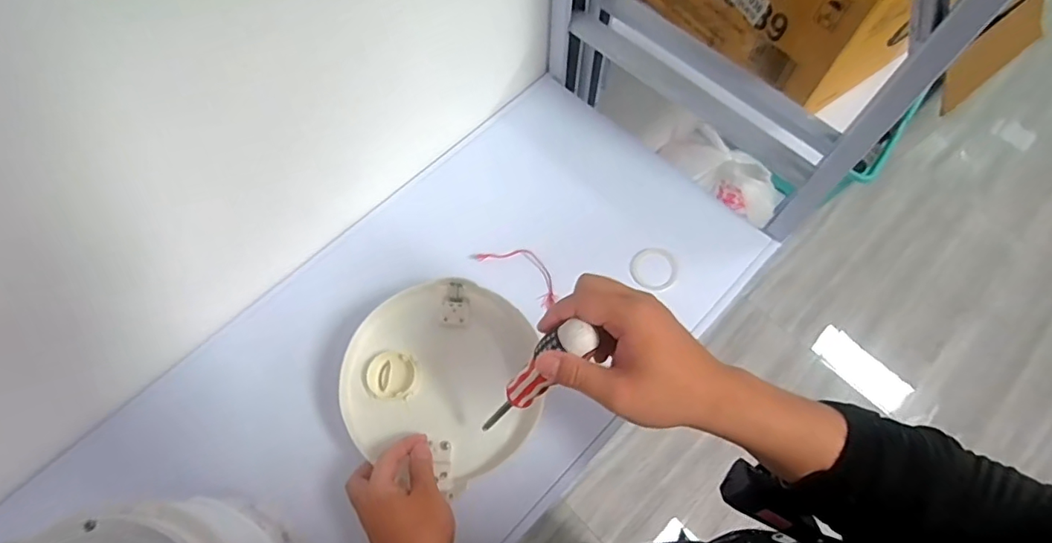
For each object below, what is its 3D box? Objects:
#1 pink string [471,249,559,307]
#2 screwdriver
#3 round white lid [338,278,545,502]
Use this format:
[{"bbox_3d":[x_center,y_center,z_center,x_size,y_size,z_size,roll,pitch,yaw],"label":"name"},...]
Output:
[{"bbox_3d":[-0.005,-0.004,0.644,0.117,0.014,0.050,35,71,14],"label":"pink string"},{"bbox_3d":[0.001,0.093,0.435,0.021,0.186,0.028,-16,64,-37],"label":"screwdriver"},{"bbox_3d":[-0.087,0.108,0.554,0.201,0.027,0.195,0,66,0],"label":"round white lid"}]

